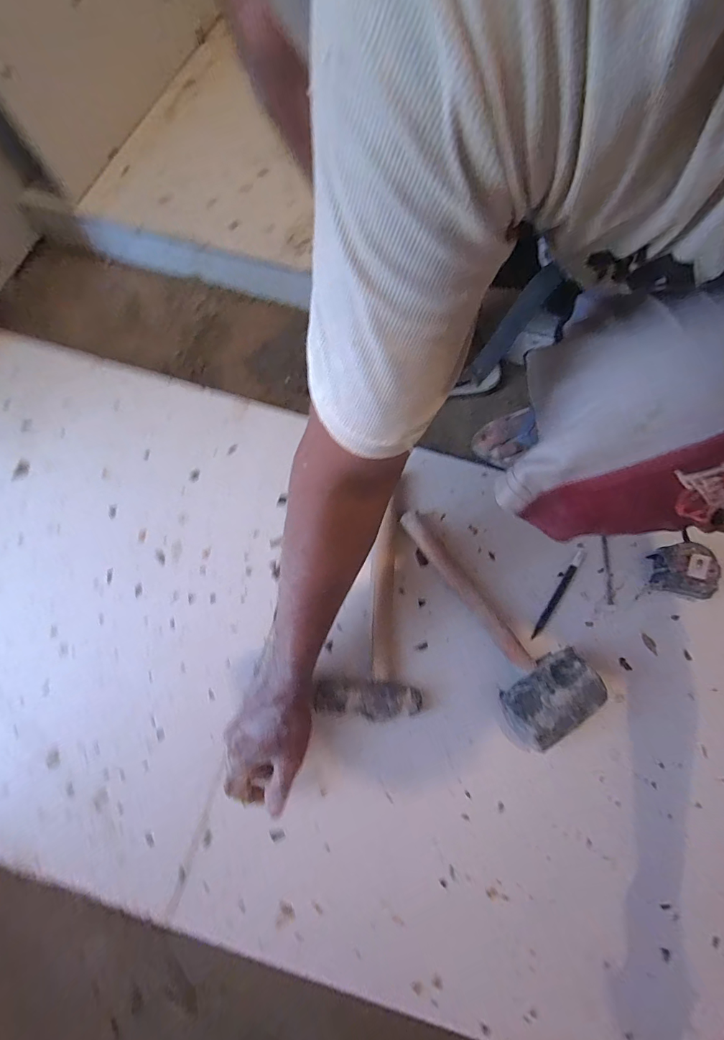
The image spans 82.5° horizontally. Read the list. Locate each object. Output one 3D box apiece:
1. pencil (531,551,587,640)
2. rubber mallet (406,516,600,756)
[{"bbox_3d":[0.259,0.096,0.540,0.012,0.008,0.142,36,74,10],"label":"pencil"},{"bbox_3d":[0.161,0.103,0.497,0.111,0.074,0.302,-25,74,-10],"label":"rubber mallet"}]

